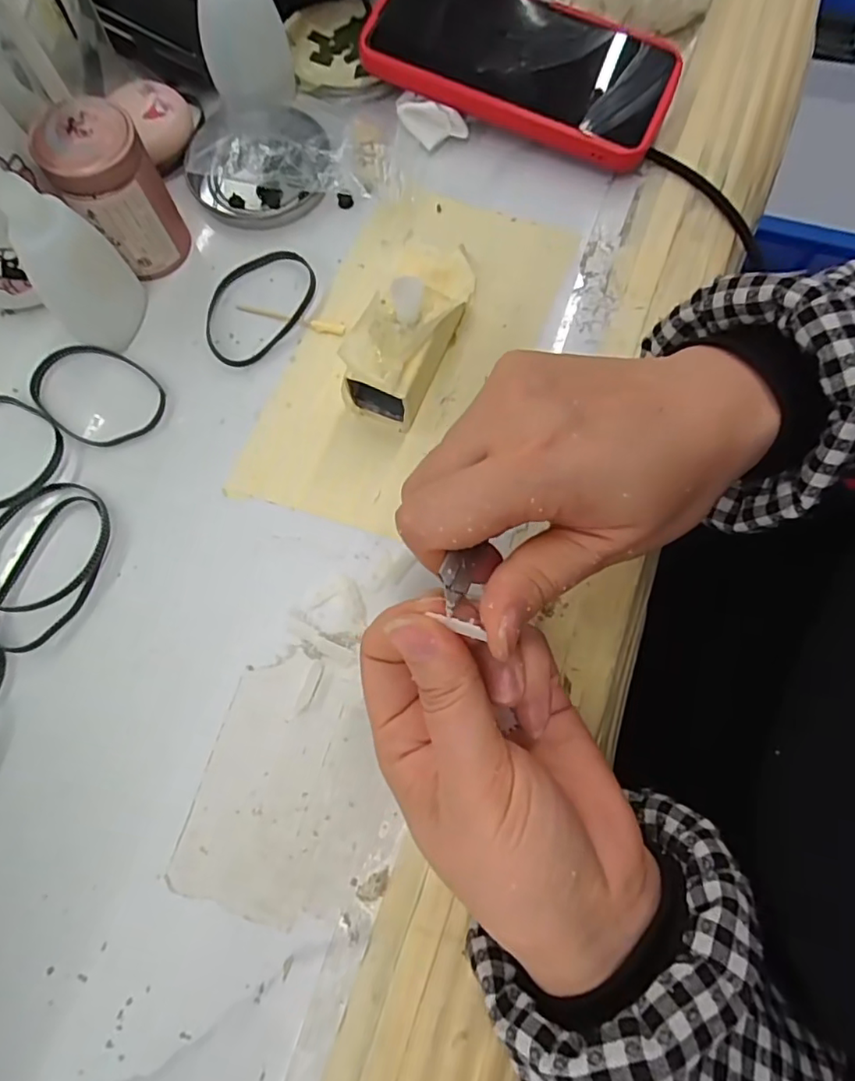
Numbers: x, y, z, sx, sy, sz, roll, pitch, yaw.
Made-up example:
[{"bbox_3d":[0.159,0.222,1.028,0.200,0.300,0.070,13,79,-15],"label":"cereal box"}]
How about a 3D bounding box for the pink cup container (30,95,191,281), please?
[{"bbox_3d":[-0.150,-0.167,0.282,0.044,0.065,0.038,-37,78,-10],"label":"pink cup container"}]

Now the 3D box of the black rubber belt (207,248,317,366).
[{"bbox_3d":[-0.089,-0.124,0.301,0.047,0.005,0.072,39,77,9],"label":"black rubber belt"}]

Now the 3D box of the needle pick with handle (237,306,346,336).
[{"bbox_3d":[-0.071,-0.114,0.299,0.058,0.004,0.007,14,75,3],"label":"needle pick with handle"}]

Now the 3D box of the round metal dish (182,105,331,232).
[{"bbox_3d":[-0.091,-0.211,0.316,0.073,0.019,0.073,-5,75,-2],"label":"round metal dish"}]

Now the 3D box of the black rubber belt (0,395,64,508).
[{"bbox_3d":[-0.207,-0.042,0.278,0.063,0.008,0.056,32,76,8],"label":"black rubber belt"}]

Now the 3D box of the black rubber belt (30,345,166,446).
[{"bbox_3d":[-0.164,-0.072,0.287,0.069,0.004,0.049,28,76,7],"label":"black rubber belt"}]

